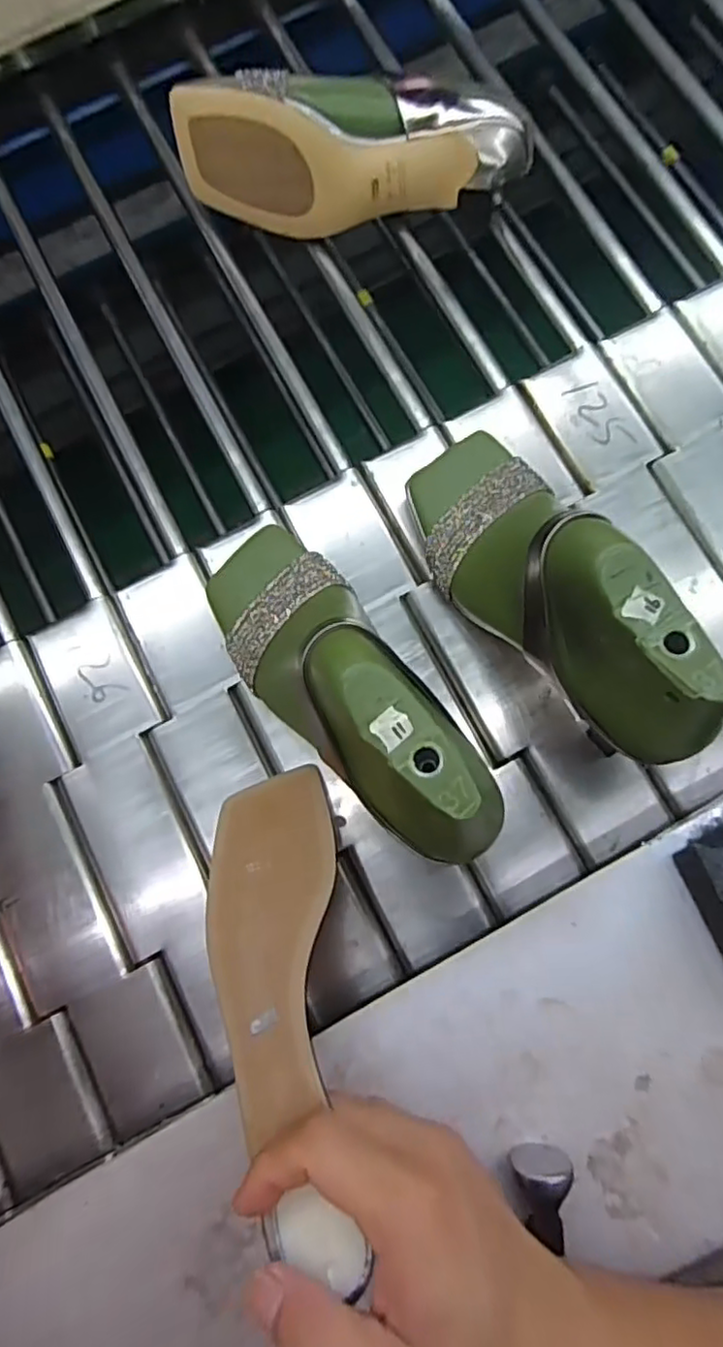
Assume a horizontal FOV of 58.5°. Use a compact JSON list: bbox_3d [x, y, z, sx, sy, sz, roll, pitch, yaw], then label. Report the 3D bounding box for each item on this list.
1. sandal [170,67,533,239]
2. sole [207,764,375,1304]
[{"bbox_3d":[-0.006,-0.354,0.447,0.238,0.087,0.068,2,80,2],"label":"sandal"},{"bbox_3d":[-0.042,0.151,0.320,0.071,0.022,0.223,-10,49,-1],"label":"sole"}]

